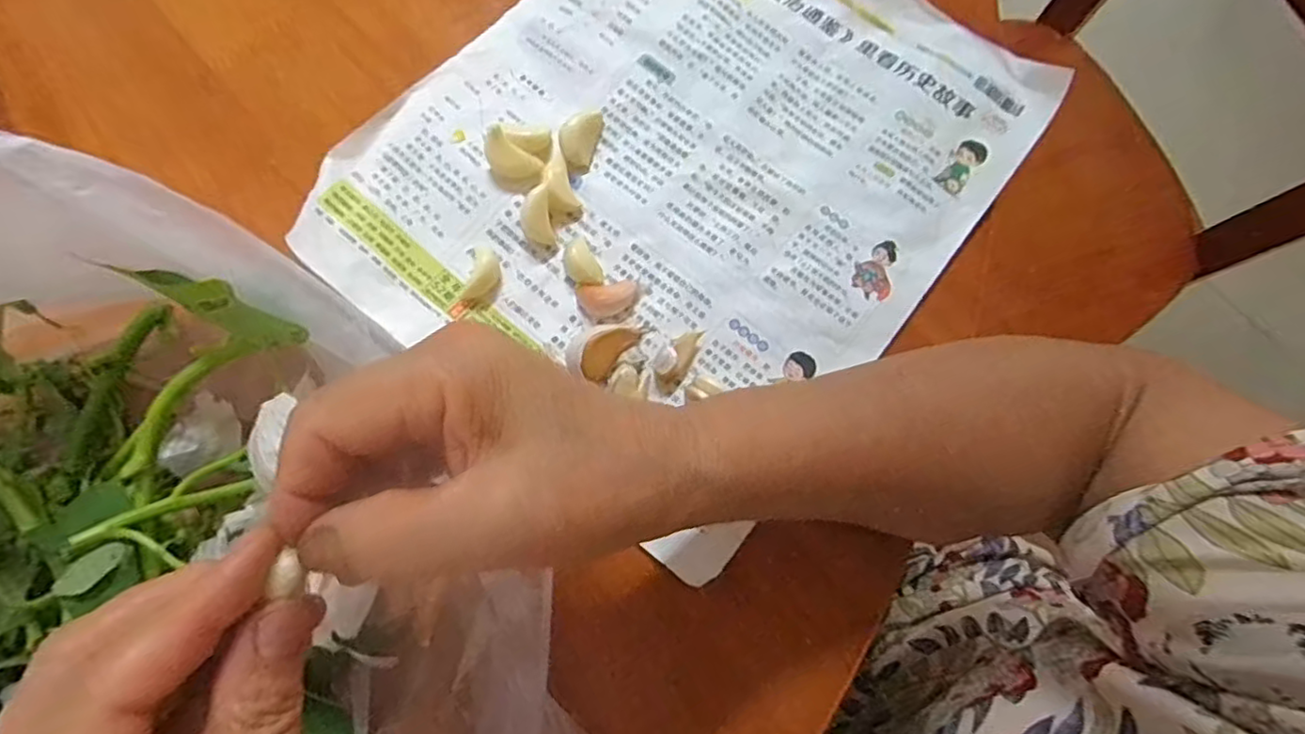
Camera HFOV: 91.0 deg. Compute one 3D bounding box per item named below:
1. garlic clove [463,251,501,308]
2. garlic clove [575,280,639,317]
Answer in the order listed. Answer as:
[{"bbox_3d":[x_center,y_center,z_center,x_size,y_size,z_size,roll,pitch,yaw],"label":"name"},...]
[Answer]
[{"bbox_3d":[-0.083,-0.042,0.319,0.012,0.008,0.028,19,90,5],"label":"garlic clove"},{"bbox_3d":[-0.022,-0.035,0.320,0.030,0.009,0.017,-20,77,-4],"label":"garlic clove"}]

